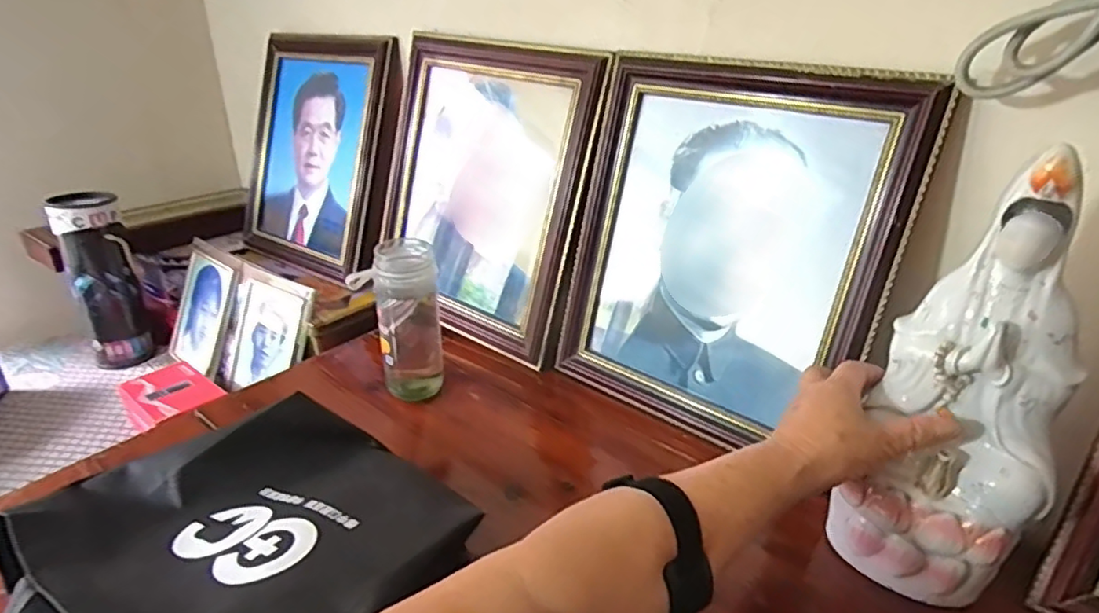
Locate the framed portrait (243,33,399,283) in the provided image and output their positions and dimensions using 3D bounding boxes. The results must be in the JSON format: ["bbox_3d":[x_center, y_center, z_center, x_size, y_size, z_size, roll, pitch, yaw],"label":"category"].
[{"bbox_3d":[-0.374,-0.246,0.960,0.343,0.361,0.047,20,11,31],"label":"framed portrait"}]

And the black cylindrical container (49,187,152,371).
[{"bbox_3d":[-0.713,-0.039,0.958,0.094,0.266,0.075,-15,31,-29],"label":"black cylindrical container"}]

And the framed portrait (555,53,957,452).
[{"bbox_3d":[0.164,-0.047,0.597,0.312,0.364,0.023,22,19,34],"label":"framed portrait"}]

